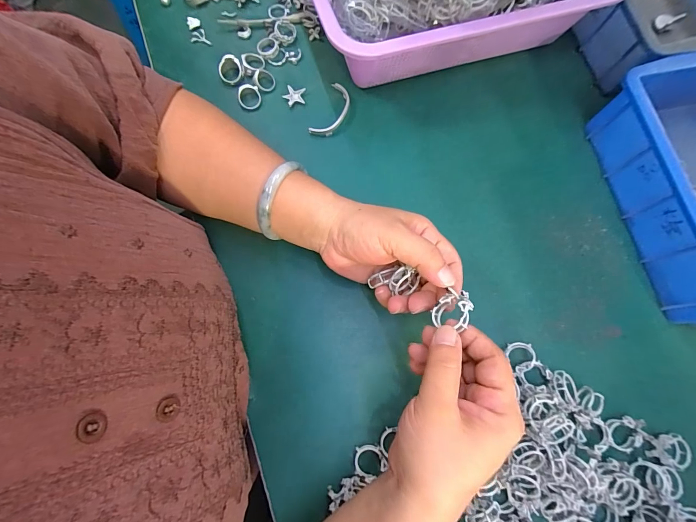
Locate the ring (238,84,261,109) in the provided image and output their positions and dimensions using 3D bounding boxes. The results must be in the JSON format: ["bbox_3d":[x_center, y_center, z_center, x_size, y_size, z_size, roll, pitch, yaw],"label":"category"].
[{"bbox_3d":[-0.104,-0.174,0.355,0.022,0.009,0.024,0,77,-1],"label":"ring"}]

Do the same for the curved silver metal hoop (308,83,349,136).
[{"bbox_3d":[-0.016,-0.158,0.355,0.026,0.009,0.065,24,78,4],"label":"curved silver metal hoop"}]

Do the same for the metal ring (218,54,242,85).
[{"bbox_3d":[-0.125,-0.205,0.361,0.027,0.009,0.027,-3,108,-9],"label":"metal ring"}]

